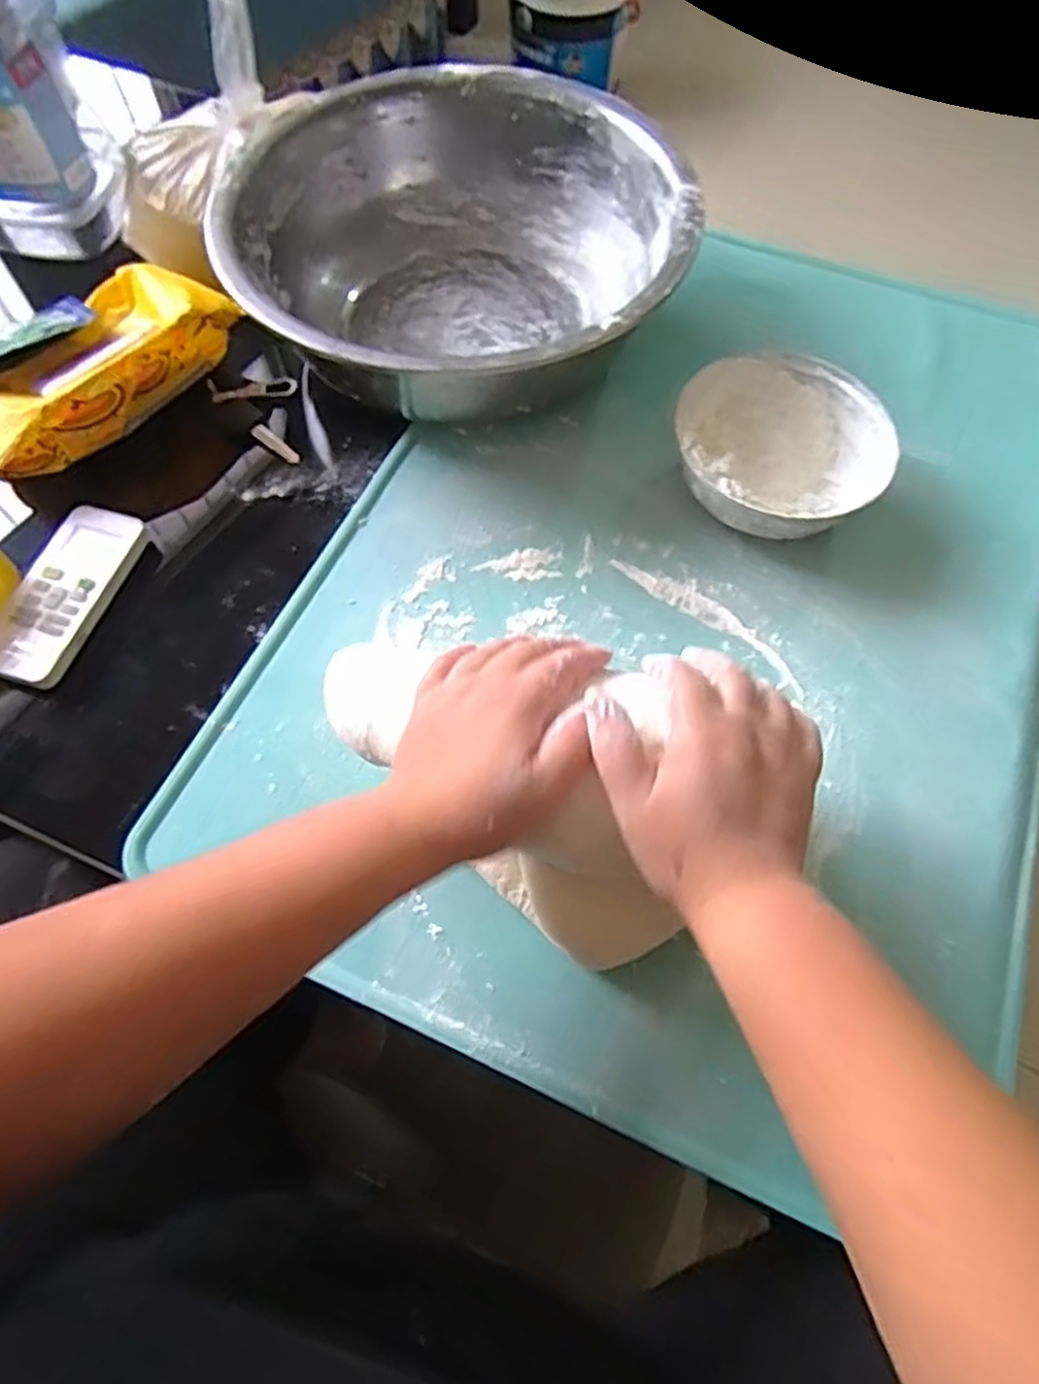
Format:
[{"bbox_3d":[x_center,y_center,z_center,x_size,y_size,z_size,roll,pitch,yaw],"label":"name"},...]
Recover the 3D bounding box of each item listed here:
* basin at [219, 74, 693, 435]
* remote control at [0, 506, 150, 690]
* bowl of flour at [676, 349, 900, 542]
[{"bbox_3d":[-0.036,-0.336,0.601,0.324,0.113,0.324,0,63,0],"label":"basin"},{"bbox_3d":[-0.302,-0.066,0.506,0.057,0.020,0.130,16,64,7],"label":"remote control"},{"bbox_3d":[0.179,-0.166,0.534,0.139,0.053,0.135,0,63,0],"label":"bowl of flour"}]

